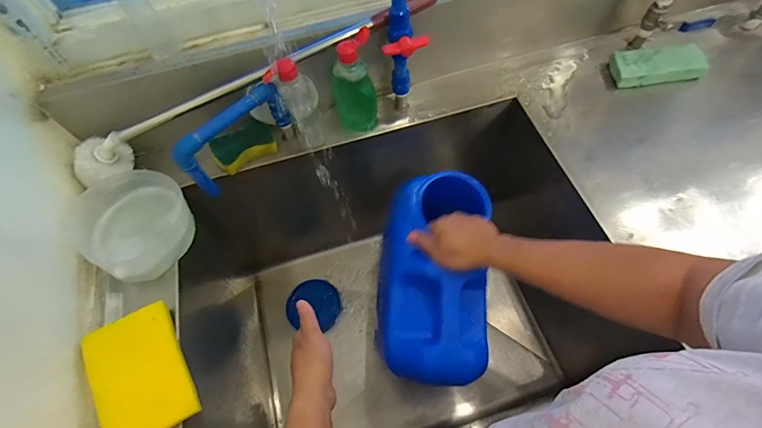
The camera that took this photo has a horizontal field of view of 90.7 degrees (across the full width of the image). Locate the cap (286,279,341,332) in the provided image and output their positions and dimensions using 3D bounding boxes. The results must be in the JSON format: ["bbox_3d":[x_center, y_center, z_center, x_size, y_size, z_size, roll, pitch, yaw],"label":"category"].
[{"bbox_3d":[-0.152,0.205,0.867,0.121,0.028,0.113,4,55,-5],"label":"cap"}]

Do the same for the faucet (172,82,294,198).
[{"bbox_3d":[-0.213,-0.114,0.561,0.025,0.106,0.176,40,71,21],"label":"faucet"}]

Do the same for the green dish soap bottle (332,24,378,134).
[{"bbox_3d":[-0.040,-0.194,0.582,0.063,0.175,0.042,-10,62,-2],"label":"green dish soap bottle"}]

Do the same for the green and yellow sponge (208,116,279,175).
[{"bbox_3d":[-0.225,-0.113,0.619,0.096,0.027,0.064,-33,65,-13],"label":"green and yellow sponge"}]

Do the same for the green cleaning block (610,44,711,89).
[{"bbox_3d":[0.490,-0.263,0.662,0.152,0.026,0.072,-4,62,2],"label":"green cleaning block"}]

